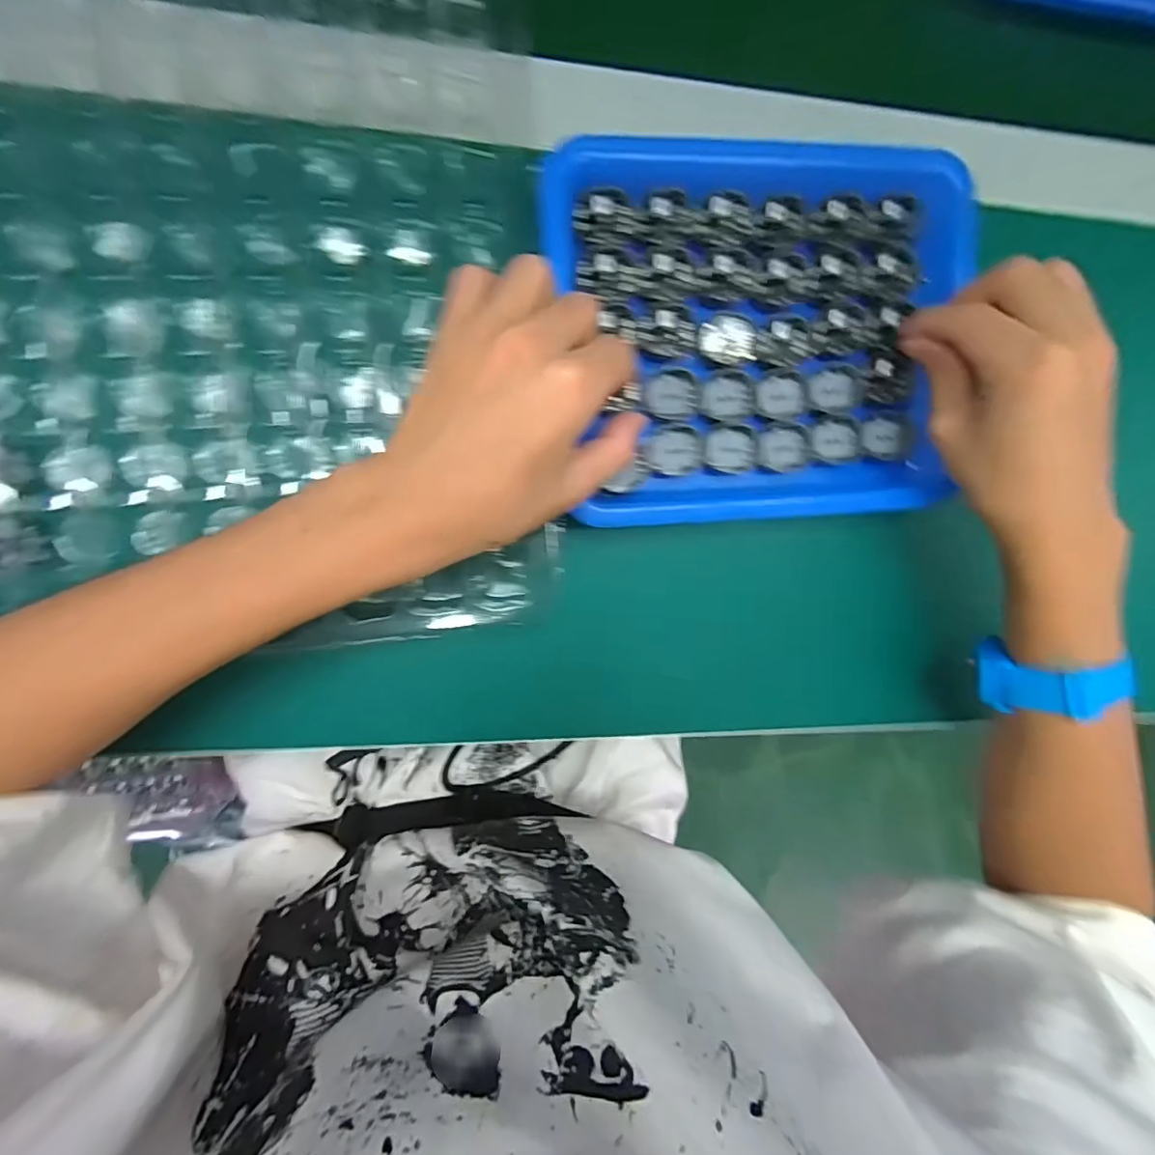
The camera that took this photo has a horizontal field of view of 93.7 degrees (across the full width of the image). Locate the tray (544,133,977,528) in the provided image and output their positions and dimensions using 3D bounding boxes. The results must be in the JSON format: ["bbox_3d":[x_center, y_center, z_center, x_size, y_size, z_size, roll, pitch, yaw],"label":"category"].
[{"bbox_3d":[0.093,-0.119,0.273,0.205,0.026,0.176,-4,94,-8],"label":"tray"}]

